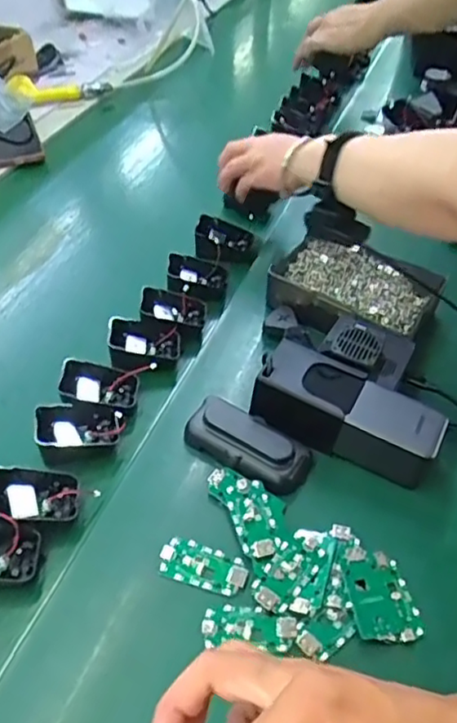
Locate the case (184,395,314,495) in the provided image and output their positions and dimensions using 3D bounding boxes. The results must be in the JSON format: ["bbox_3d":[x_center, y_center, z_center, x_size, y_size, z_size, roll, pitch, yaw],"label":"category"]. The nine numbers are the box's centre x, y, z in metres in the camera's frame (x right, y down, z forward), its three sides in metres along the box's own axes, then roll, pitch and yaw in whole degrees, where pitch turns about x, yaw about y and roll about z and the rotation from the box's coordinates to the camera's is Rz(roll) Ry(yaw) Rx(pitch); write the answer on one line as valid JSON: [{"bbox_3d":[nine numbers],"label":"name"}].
[{"bbox_3d":[0.018,0.068,0.515,0.104,0.028,0.054,27,51,24],"label":"case"}]

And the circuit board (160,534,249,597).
[{"bbox_3d":[-0.018,0.151,0.448,0.063,0.005,0.032,14,47,14],"label":"circuit board"}]

